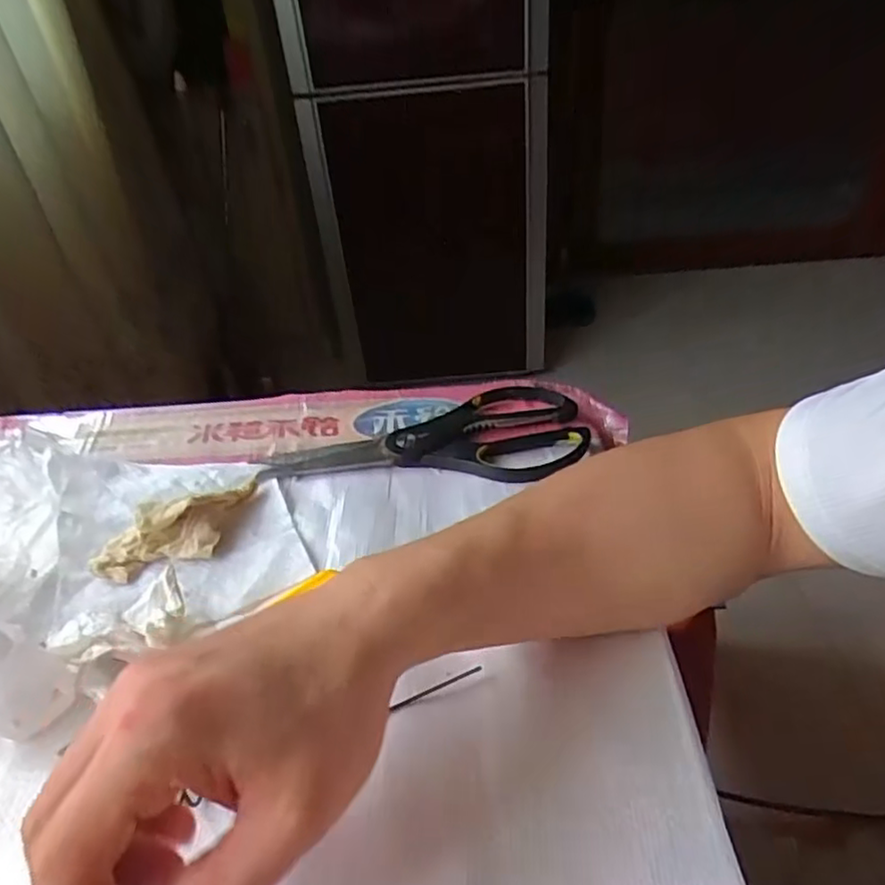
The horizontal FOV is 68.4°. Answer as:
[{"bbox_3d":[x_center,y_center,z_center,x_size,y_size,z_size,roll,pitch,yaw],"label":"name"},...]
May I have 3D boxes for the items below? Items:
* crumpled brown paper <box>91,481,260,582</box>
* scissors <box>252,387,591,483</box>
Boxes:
[{"bbox_3d":[-0.153,0.051,0.378,0.096,0.027,0.036,-25,42,-22],"label":"crumpled brown paper"},{"bbox_3d":[-0.012,-0.007,0.446,0.210,0.010,0.093,-2,38,6],"label":"scissors"}]

